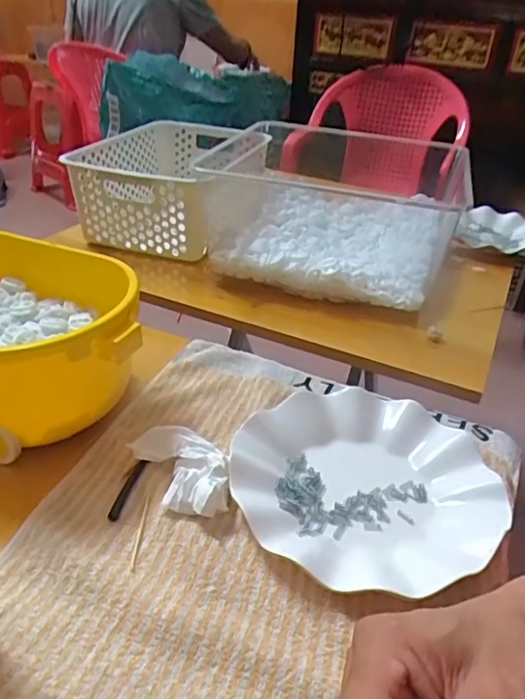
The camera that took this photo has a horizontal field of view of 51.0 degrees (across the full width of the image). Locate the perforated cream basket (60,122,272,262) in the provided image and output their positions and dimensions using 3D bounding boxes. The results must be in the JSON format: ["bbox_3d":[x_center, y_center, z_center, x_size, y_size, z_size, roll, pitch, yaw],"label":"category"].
[{"bbox_3d":[-0.126,-0.245,0.814,0.210,0.107,0.312,12,34,12],"label":"perforated cream basket"}]

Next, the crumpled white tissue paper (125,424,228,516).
[{"bbox_3d":[-0.053,0.085,0.389,0.052,0.021,0.083,-15,37,-26],"label":"crumpled white tissue paper"}]

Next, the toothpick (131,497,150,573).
[{"bbox_3d":[-0.080,0.119,0.357,0.004,0.004,0.057,3,33,-2],"label":"toothpick"}]

